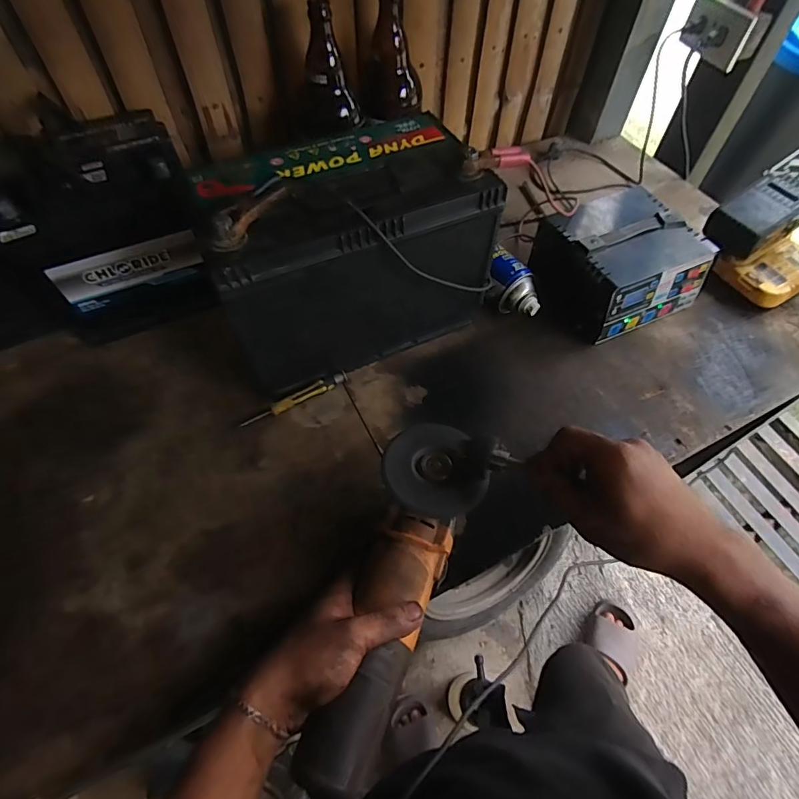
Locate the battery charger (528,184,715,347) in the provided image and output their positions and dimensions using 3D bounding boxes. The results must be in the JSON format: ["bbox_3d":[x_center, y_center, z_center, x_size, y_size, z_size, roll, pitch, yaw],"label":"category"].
[{"bbox_3d":[0.286,-0.179,0.609,0.190,0.097,0.160,-24,61,-15],"label":"battery charger"}]

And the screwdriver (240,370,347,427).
[{"bbox_3d":[-0.122,0.000,0.543,0.133,0.016,0.014,-28,62,-17],"label":"screwdriver"}]

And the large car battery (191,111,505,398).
[{"bbox_3d":[-0.054,-0.164,0.527,0.292,0.217,0.170,-20,60,-12],"label":"large car battery"}]

